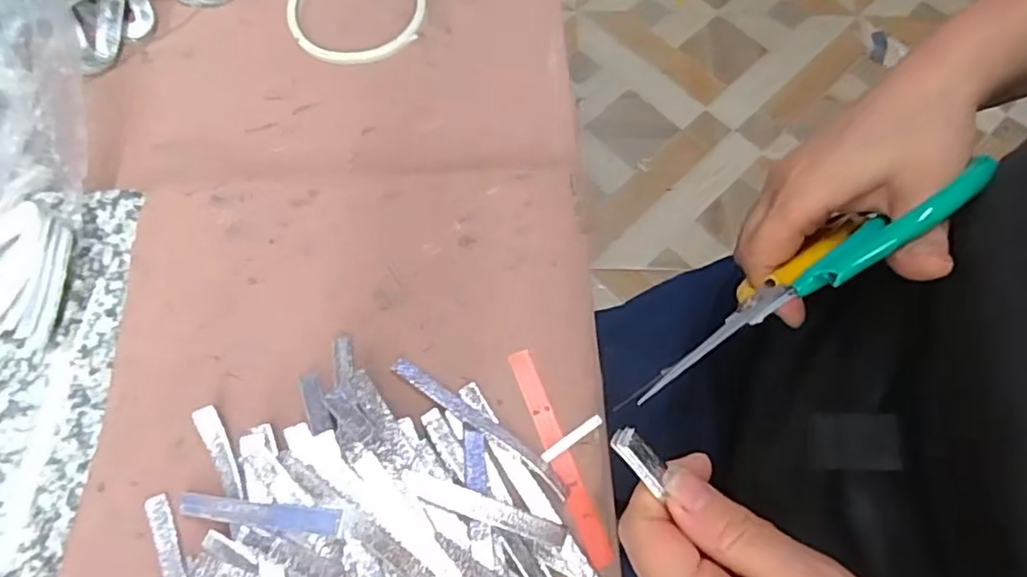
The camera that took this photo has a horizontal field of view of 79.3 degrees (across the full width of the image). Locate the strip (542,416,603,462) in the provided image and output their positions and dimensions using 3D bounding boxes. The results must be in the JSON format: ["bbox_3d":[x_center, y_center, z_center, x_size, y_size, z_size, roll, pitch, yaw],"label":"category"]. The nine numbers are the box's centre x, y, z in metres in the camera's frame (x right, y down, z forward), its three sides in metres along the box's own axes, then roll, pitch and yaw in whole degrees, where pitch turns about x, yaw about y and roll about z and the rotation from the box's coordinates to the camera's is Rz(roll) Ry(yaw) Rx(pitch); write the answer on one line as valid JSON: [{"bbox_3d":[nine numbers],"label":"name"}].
[{"bbox_3d":[0.027,0.068,0.284,0.033,0.004,0.005,-31,73,-13],"label":"strip"}]

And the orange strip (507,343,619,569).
[{"bbox_3d":[0.021,0.075,0.282,0.013,0.004,0.100,-19,70,-5],"label":"orange strip"}]

